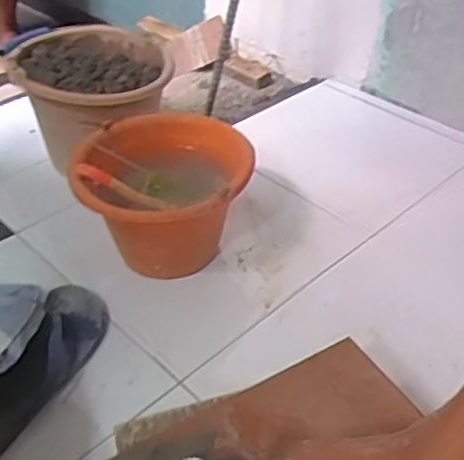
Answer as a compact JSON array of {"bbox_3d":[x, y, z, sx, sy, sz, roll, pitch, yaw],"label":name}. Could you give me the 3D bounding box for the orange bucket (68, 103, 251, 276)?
[{"bbox_3d":[-0.098,-0.041,0.911,0.239,0.158,0.248,0,40,0],"label":"orange bucket"}]

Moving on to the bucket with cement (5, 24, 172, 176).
[{"bbox_3d":[-0.239,-0.201,1.106,0.260,0.204,0.333,-8,41,-12],"label":"bucket with cement"}]

